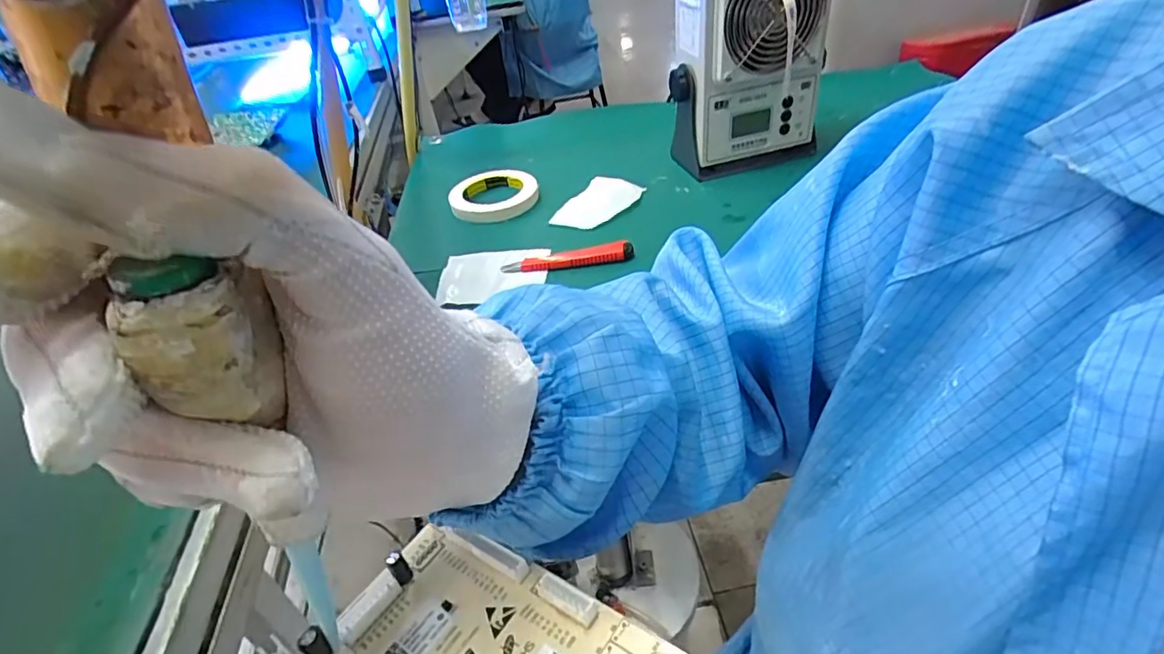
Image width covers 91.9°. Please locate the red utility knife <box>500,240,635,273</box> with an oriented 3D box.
[{"bbox_3d":[-0.015,-0.072,0.572,0.132,0.015,0.015,-7,39,0],"label":"red utility knife"}]

